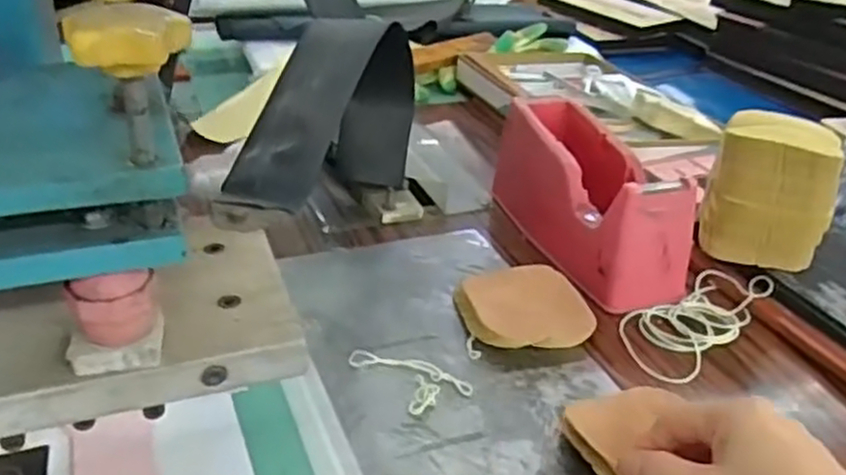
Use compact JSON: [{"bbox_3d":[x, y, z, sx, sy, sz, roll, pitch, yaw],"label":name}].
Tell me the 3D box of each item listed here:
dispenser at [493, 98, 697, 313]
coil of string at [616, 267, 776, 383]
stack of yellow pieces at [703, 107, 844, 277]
[{"bbox_3d":[0.127,-0.035,0.600,0.071,0.092,0.200,-8,32,-21],"label":"dispenser"},{"bbox_3d":[0.190,0.052,0.533,0.137,0.016,0.065,-24,40,-39],"label":"coil of string"},{"bbox_3d":[0.262,-0.038,0.573,0.088,0.097,0.077,16,32,19],"label":"stack of yellow pieces"}]

